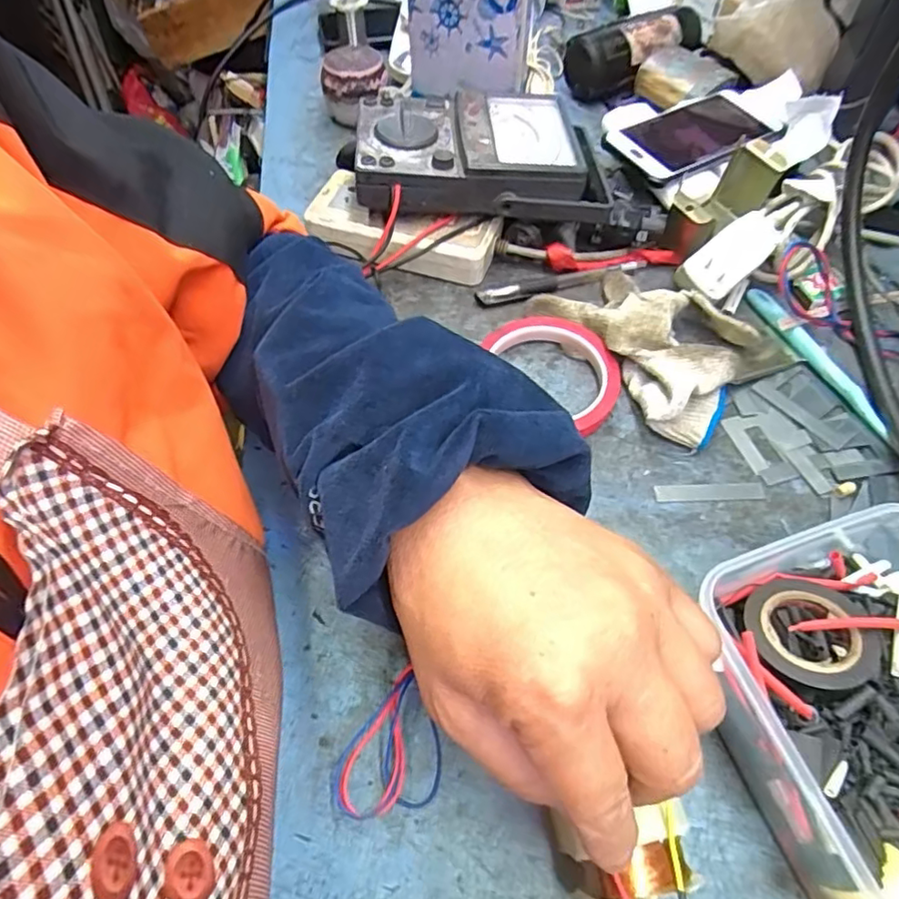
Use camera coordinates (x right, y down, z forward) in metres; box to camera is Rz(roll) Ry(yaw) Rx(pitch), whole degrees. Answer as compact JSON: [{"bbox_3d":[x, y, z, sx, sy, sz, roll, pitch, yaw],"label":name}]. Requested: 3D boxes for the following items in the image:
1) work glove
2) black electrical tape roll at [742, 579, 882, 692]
[{"bbox_3d":[0.145,-0.081,0.414,0.113,0.036,0.156,-27,61,-16],"label":"work glove"},{"bbox_3d":[0.170,0.084,0.280,0.056,0.012,0.056,-4,42,4],"label":"black electrical tape roll"}]

